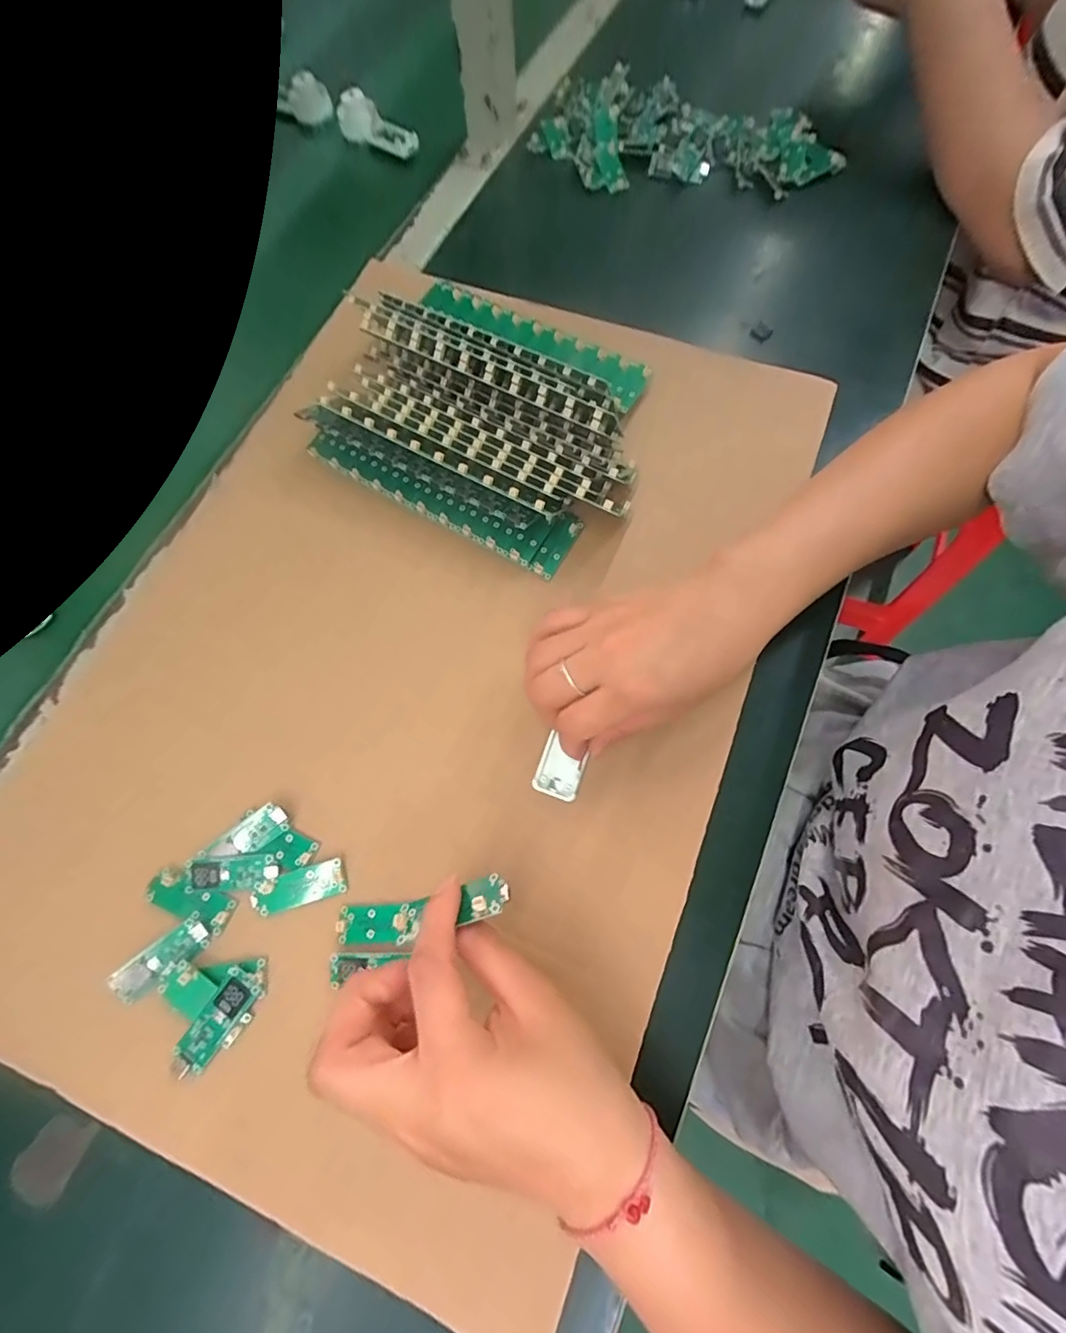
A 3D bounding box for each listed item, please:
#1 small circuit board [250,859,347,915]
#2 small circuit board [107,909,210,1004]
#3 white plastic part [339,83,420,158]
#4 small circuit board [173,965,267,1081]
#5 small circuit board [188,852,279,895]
[{"bbox_3d":[-0.129,0.122,0.290,0.050,0.004,0.019,-14,83,-3],"label":"small circuit board"},{"bbox_3d":[-0.197,0.156,0.277,0.048,0.010,0.021,-40,74,-12],"label":"small circuit board"},{"bbox_3d":[-0.156,-0.544,0.523,0.089,0.036,0.017,25,74,10],"label":"white plastic part"},{"bbox_3d":[-0.163,0.183,0.270,0.019,0.010,0.050,32,74,12],"label":"small circuit board"},{"bbox_3d":[-0.168,0.115,0.291,0.049,0.006,0.020,1,71,2],"label":"small circuit board"}]

